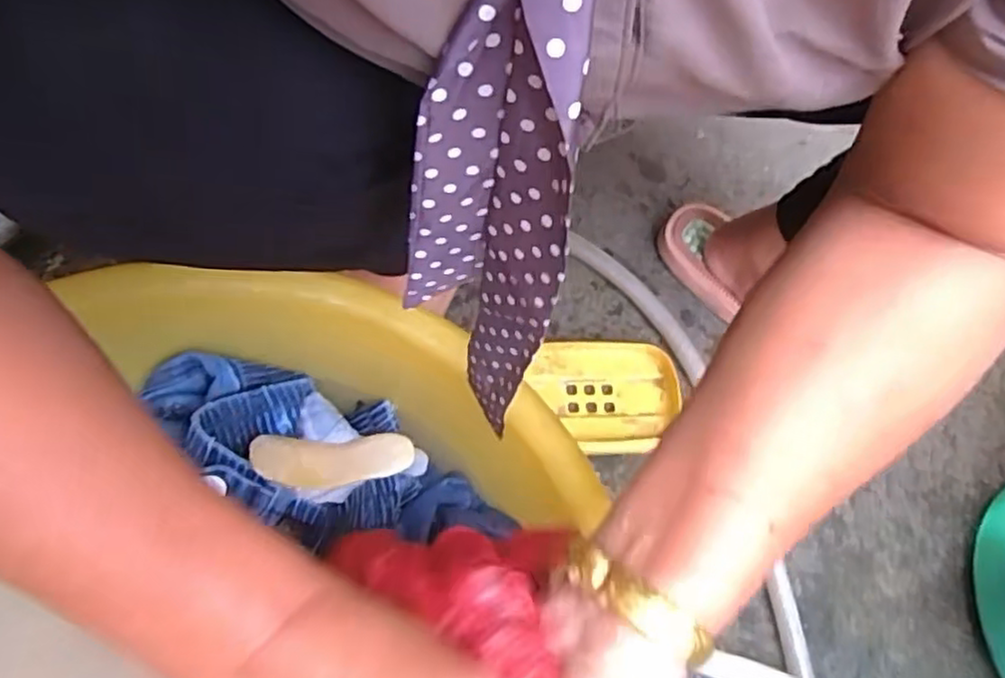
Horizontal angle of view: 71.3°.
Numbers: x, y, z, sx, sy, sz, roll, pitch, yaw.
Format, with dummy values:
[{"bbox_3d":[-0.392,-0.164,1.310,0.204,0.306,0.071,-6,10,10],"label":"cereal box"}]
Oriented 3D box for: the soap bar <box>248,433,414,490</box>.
[{"bbox_3d":[-0.101,0.073,0.420,0.092,0.016,0.034,1,62,-20],"label":"soap bar"}]

